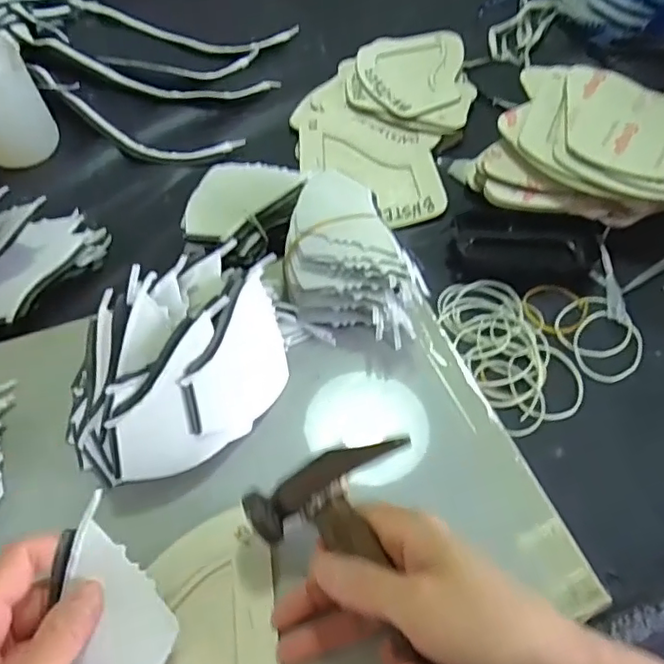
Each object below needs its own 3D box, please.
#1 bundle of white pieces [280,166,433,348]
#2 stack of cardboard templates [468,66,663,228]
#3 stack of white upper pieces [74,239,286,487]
[{"bbox_3d":[0.005,-0.047,0.408,0.072,0.062,0.109,-17,59,-13],"label":"bundle of white pieces"},{"bbox_3d":[0.215,-0.160,0.504,0.176,0.059,0.151,10,57,4],"label":"stack of cardboard templates"},{"bbox_3d":[-0.088,0.021,0.365,0.116,0.057,0.151,35,62,19],"label":"stack of white upper pieces"}]

